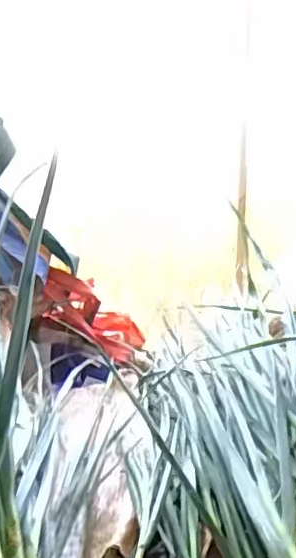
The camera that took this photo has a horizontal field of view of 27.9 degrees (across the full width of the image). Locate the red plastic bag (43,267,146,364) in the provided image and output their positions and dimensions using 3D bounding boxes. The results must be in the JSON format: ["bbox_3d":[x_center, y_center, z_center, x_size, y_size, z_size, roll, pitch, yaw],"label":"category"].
[{"bbox_3d":[-0.093,0.067,0.983,0.202,0.080,0.067,39,11,-14],"label":"red plastic bag"}]

